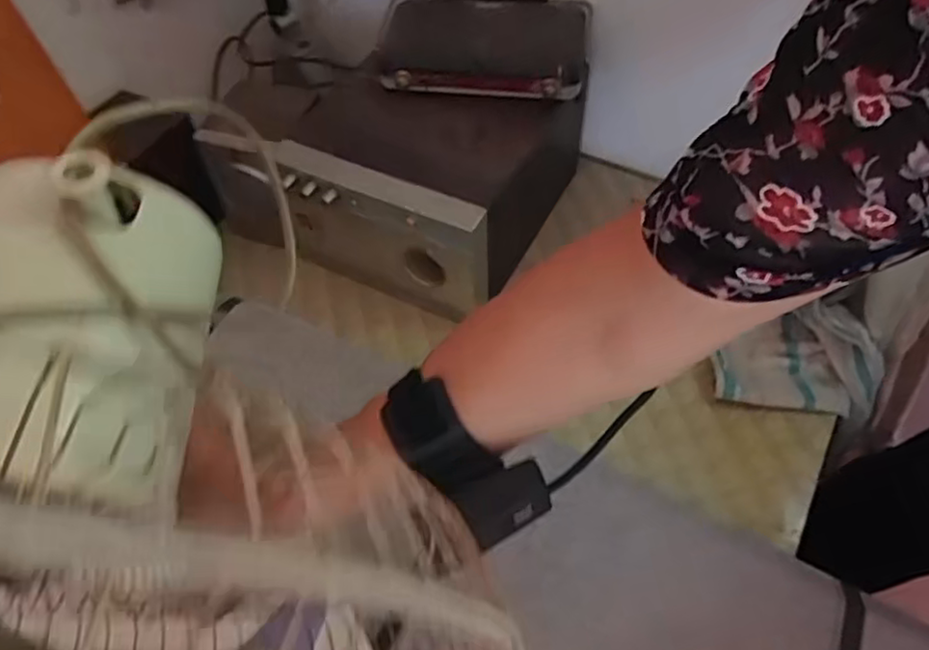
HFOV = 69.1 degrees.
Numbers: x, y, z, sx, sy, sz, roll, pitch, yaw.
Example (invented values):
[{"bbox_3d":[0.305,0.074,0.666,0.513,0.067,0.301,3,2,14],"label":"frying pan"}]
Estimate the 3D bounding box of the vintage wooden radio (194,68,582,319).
[{"bbox_3d":[-0.086,-0.174,0.725,0.331,0.131,0.215,19,56,15],"label":"vintage wooden radio"}]

